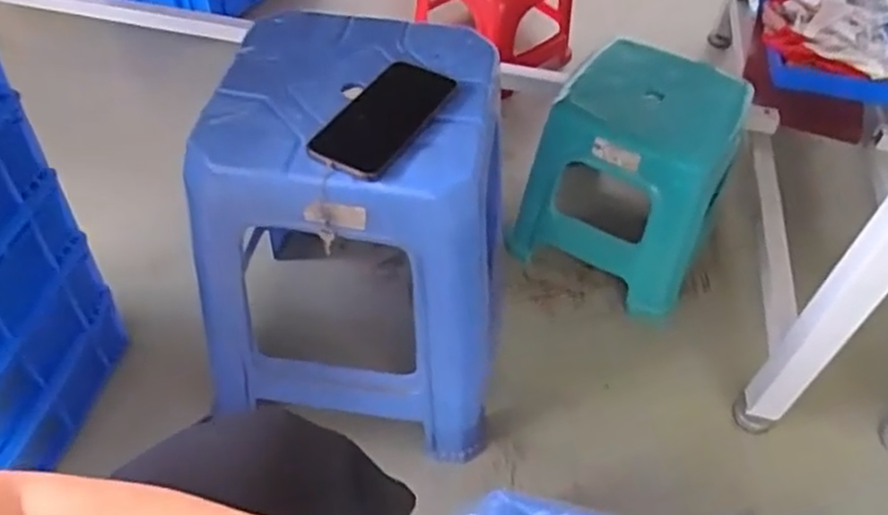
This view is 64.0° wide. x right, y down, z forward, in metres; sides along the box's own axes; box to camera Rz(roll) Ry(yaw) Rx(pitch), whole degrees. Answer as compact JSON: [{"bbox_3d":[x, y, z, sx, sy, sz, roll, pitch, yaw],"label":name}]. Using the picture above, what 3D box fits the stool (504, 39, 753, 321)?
[{"bbox_3d":[0.278,-0.119,1.037,0.258,0.264,0.239,28,54,18],"label":"stool"}]

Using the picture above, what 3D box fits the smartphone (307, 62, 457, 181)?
[{"bbox_3d":[-0.055,-0.133,0.667,0.079,0.013,0.156,23,53,15],"label":"smartphone"}]

